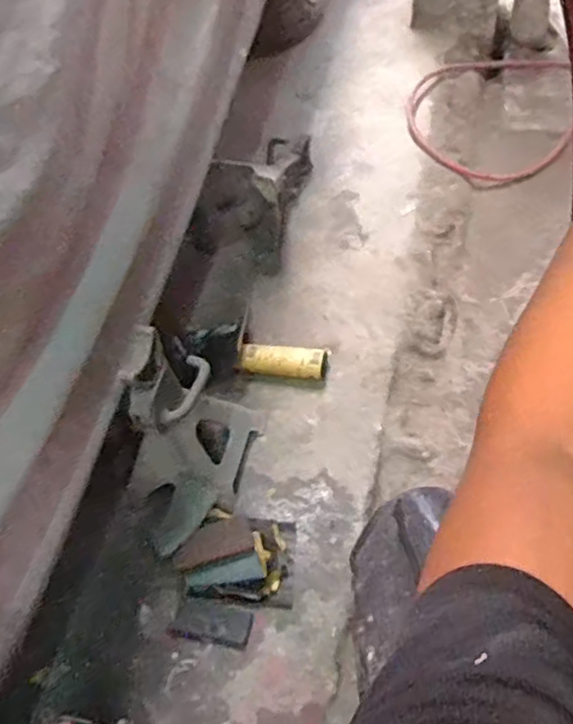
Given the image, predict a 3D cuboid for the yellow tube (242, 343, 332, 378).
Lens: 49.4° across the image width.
[{"bbox_3d":[-0.005,-0.002,1.074,0.147,0.048,0.061,8,58,13],"label":"yellow tube"}]

